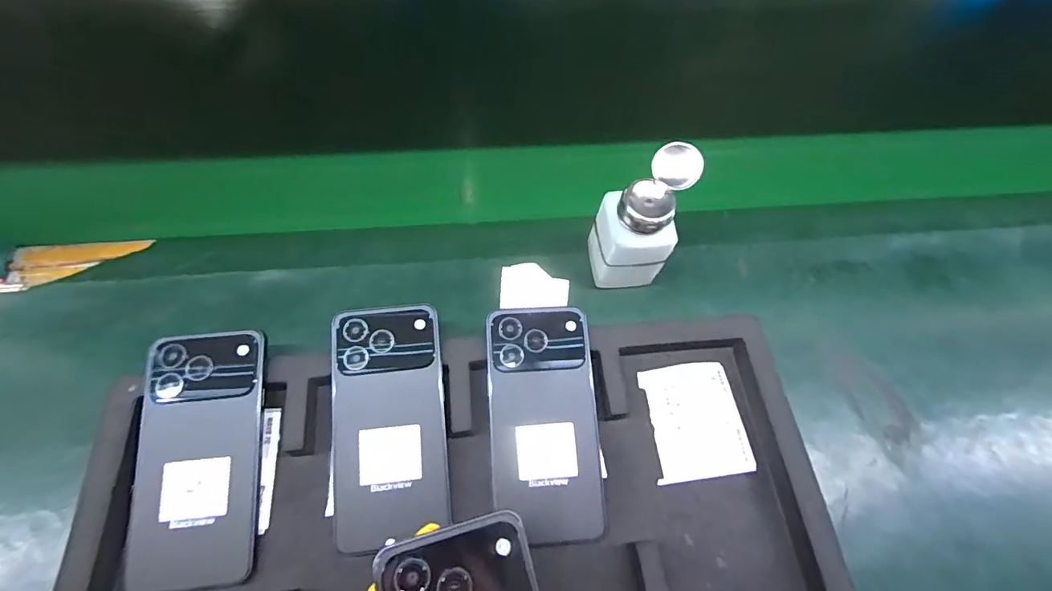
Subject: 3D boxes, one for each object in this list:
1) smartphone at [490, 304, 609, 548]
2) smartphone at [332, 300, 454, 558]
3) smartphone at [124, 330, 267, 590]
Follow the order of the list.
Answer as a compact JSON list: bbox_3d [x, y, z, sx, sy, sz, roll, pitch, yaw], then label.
[{"bbox_3d":[0.013,0.087,0.336,0.077,0.006,0.161,-6,75,-6],"label":"smartphone"},{"bbox_3d":[-0.095,0.084,0.329,0.076,0.006,0.156,-5,75,-8],"label":"smartphone"},{"bbox_3d":[-0.215,0.103,0.311,0.074,0.007,0.158,-4,73,-8],"label":"smartphone"}]

